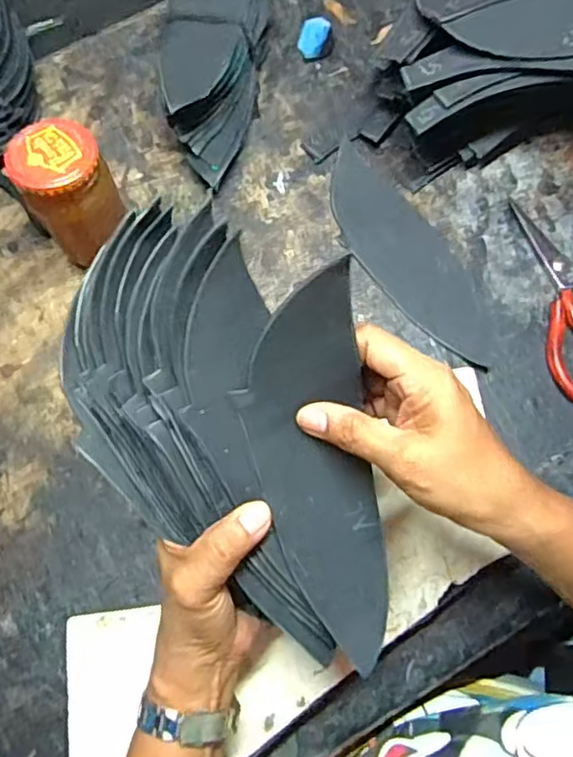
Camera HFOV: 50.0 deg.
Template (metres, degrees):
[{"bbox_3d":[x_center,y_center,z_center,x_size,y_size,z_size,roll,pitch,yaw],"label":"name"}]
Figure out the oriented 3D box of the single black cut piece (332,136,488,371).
[{"bbox_3d":[0.096,-0.102,0.497,0.069,0.004,0.207,-35,75,-8],"label":"single black cut piece"}]

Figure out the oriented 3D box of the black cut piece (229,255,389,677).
[{"bbox_3d":[0.015,0.048,0.315,0.061,0.033,0.198,-10,102,-1],"label":"black cut piece"}]

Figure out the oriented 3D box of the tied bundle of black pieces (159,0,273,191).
[{"bbox_3d":[-0.060,-0.284,0.520,0.076,0.077,0.237,5,73,4],"label":"tied bundle of black pieces"}]

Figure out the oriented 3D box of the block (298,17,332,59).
[{"bbox_3d":[0.025,-0.306,0.553,0.027,0.022,0.032,10,73,5],"label":"block"}]

